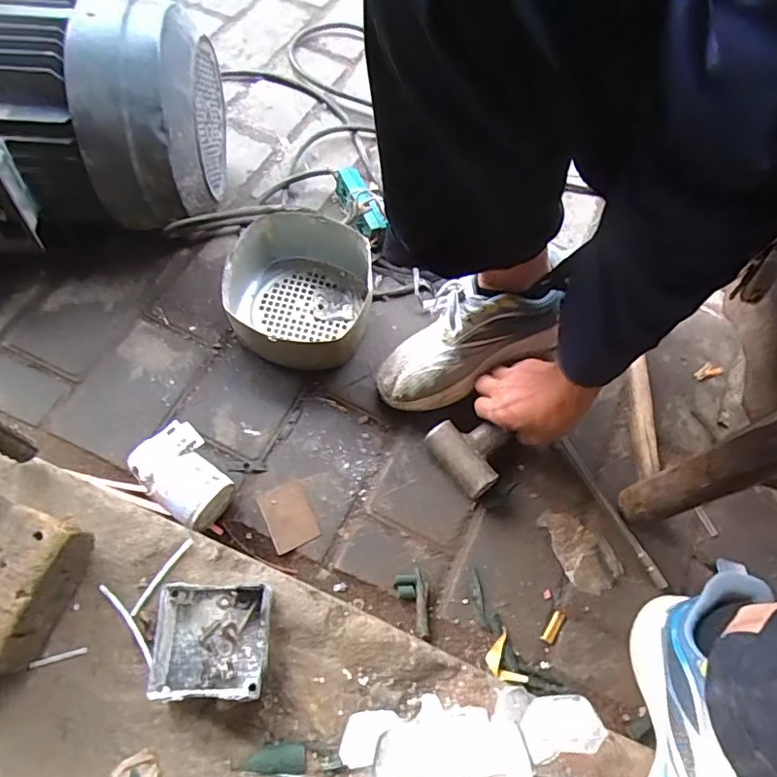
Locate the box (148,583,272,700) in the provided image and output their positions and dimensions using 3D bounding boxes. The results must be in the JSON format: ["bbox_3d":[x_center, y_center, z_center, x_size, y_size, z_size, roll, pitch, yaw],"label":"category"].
[{"bbox_3d":[-0.122,0.176,0.383,0.074,0.034,0.072,2,65,-5],"label":"box"}]

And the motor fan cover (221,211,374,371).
[{"bbox_3d":[-0.114,-0.123,0.691,0.174,0.097,0.174,8,63,0],"label":"motor fan cover"}]

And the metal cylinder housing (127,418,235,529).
[{"bbox_3d":[-0.218,0.096,0.593,0.105,0.067,0.075,42,68,15],"label":"metal cylinder housing"}]

